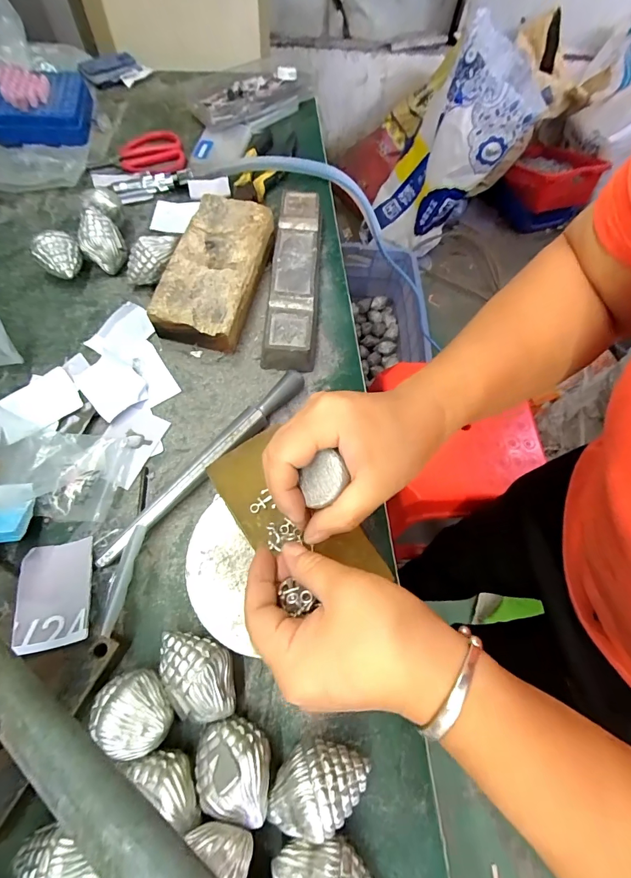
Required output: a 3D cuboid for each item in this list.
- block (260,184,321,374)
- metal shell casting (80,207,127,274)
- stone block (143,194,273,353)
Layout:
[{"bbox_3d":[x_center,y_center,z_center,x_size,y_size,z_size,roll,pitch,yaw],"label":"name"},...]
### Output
[{"bbox_3d":[-0.025,-0.194,0.463,0.051,0.031,0.249,3,64,-2],"label":"block"},{"bbox_3d":[-0.254,-0.235,0.465,0.047,0.048,0.059,-26,67,-14],"label":"metal shell casting"},{"bbox_3d":[-0.111,-0.192,0.450,0.094,0.054,0.182,13,64,4],"label":"stone block"}]

